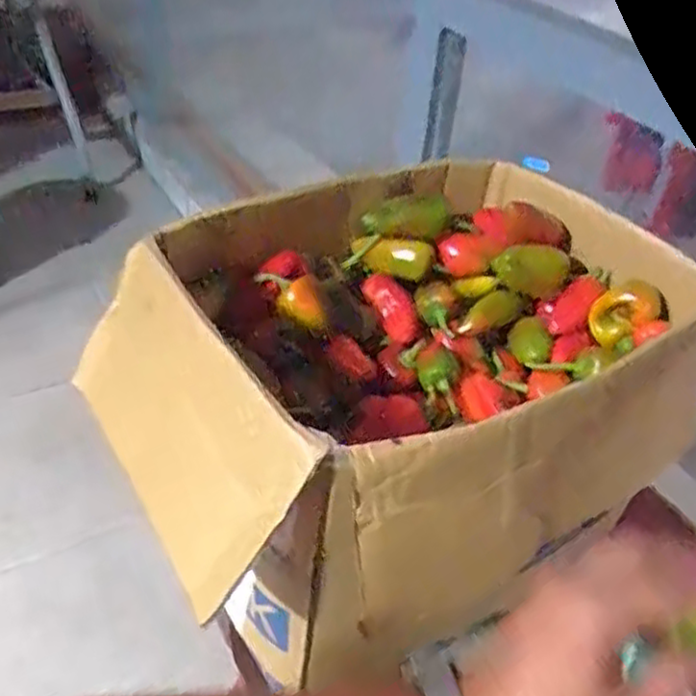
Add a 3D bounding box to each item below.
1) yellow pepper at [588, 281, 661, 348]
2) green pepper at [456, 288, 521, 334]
[{"bbox_3d":[0.225,-0.029,0.593,0.051,0.036,0.046,23,43,21],"label":"yellow pepper"},{"bbox_3d":[0.121,-0.030,0.635,0.062,0.021,0.026,-27,48,-15],"label":"green pepper"}]

